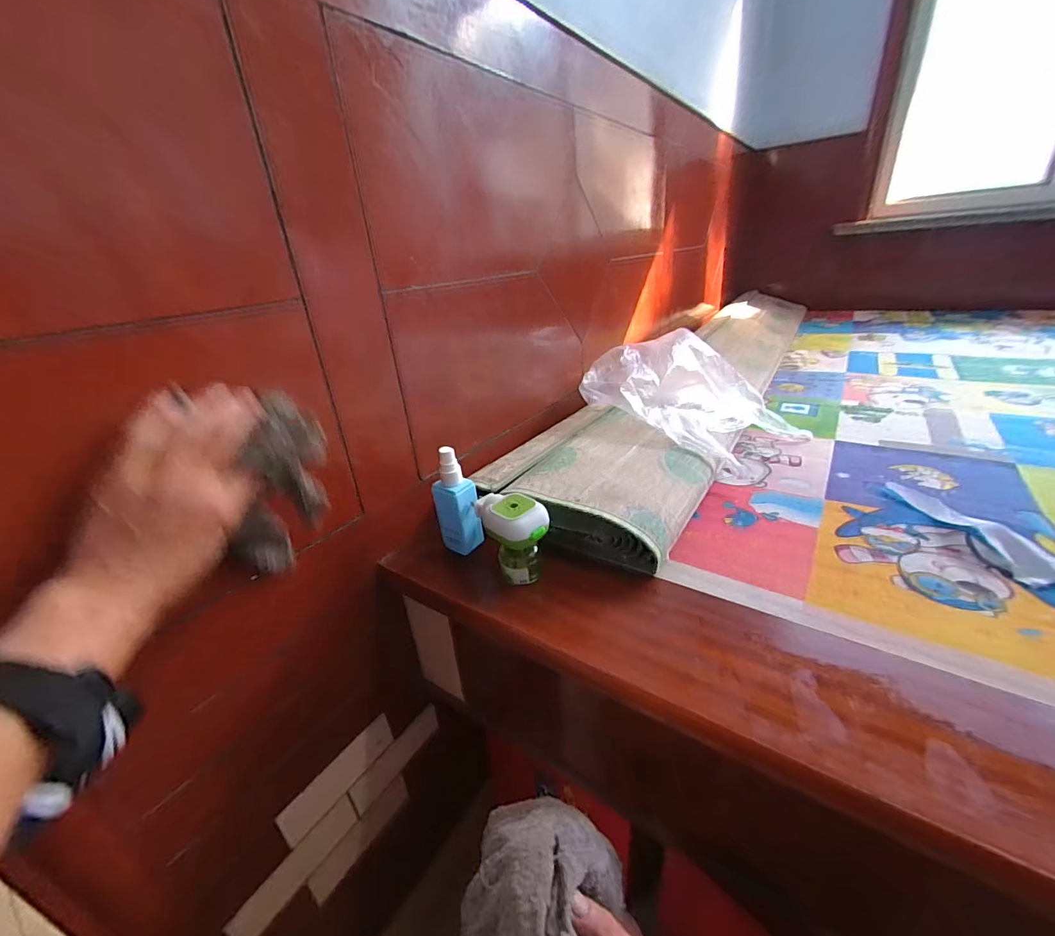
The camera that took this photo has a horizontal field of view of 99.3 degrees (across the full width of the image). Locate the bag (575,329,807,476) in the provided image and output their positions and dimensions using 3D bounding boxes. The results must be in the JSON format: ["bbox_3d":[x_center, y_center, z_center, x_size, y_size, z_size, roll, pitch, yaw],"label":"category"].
[{"bbox_3d":[0.268,-0.122,0.748,0.288,0.154,0.281,-25,32,-36],"label":"bag"}]

